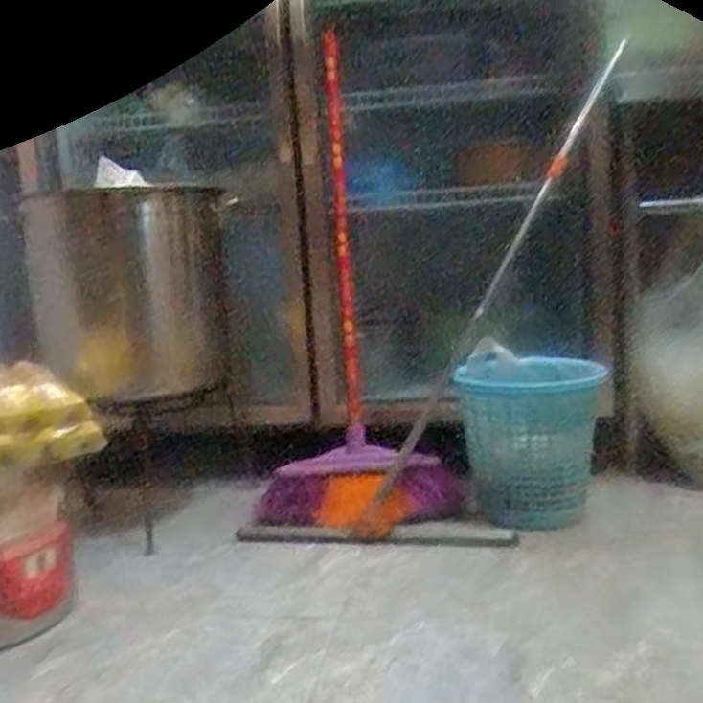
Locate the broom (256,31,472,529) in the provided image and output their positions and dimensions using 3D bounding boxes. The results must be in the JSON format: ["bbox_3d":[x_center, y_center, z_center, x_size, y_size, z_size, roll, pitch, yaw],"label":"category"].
[{"bbox_3d":[-0.016,-0.097,1.278,0.252,0.821,0.307,-11,11,-42],"label":"broom"}]

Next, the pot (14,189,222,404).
[{"bbox_3d":[-0.412,-0.101,1.314,0.257,0.348,0.248,5,12,44],"label":"pot"}]

